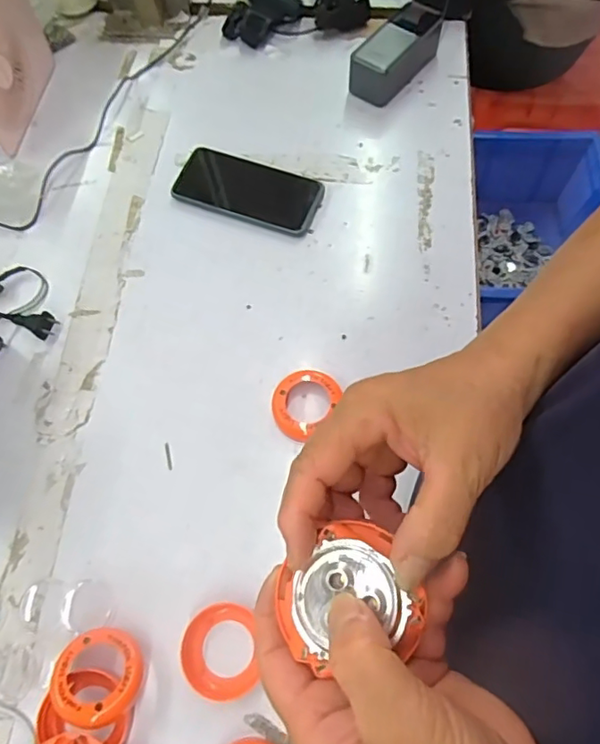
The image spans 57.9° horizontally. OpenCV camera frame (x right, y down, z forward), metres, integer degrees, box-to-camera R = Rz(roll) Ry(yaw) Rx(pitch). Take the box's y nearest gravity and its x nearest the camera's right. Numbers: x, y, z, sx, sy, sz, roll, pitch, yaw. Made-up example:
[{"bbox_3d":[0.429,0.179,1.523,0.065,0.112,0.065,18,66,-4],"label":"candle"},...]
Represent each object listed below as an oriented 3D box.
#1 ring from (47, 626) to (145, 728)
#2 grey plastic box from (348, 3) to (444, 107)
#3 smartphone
[{"bbox_3d":[-0.155,0.231,0.414,0.067,0.012,0.065,3,48,-4],"label":"ring"},{"bbox_3d":[0.118,-0.389,0.656,0.059,0.054,0.141,35,73,15],"label":"grey plastic box"},{"bbox_3d":[-0.057,-0.206,0.607,0.160,0.013,0.082,19,70,9],"label":"smartphone"}]

